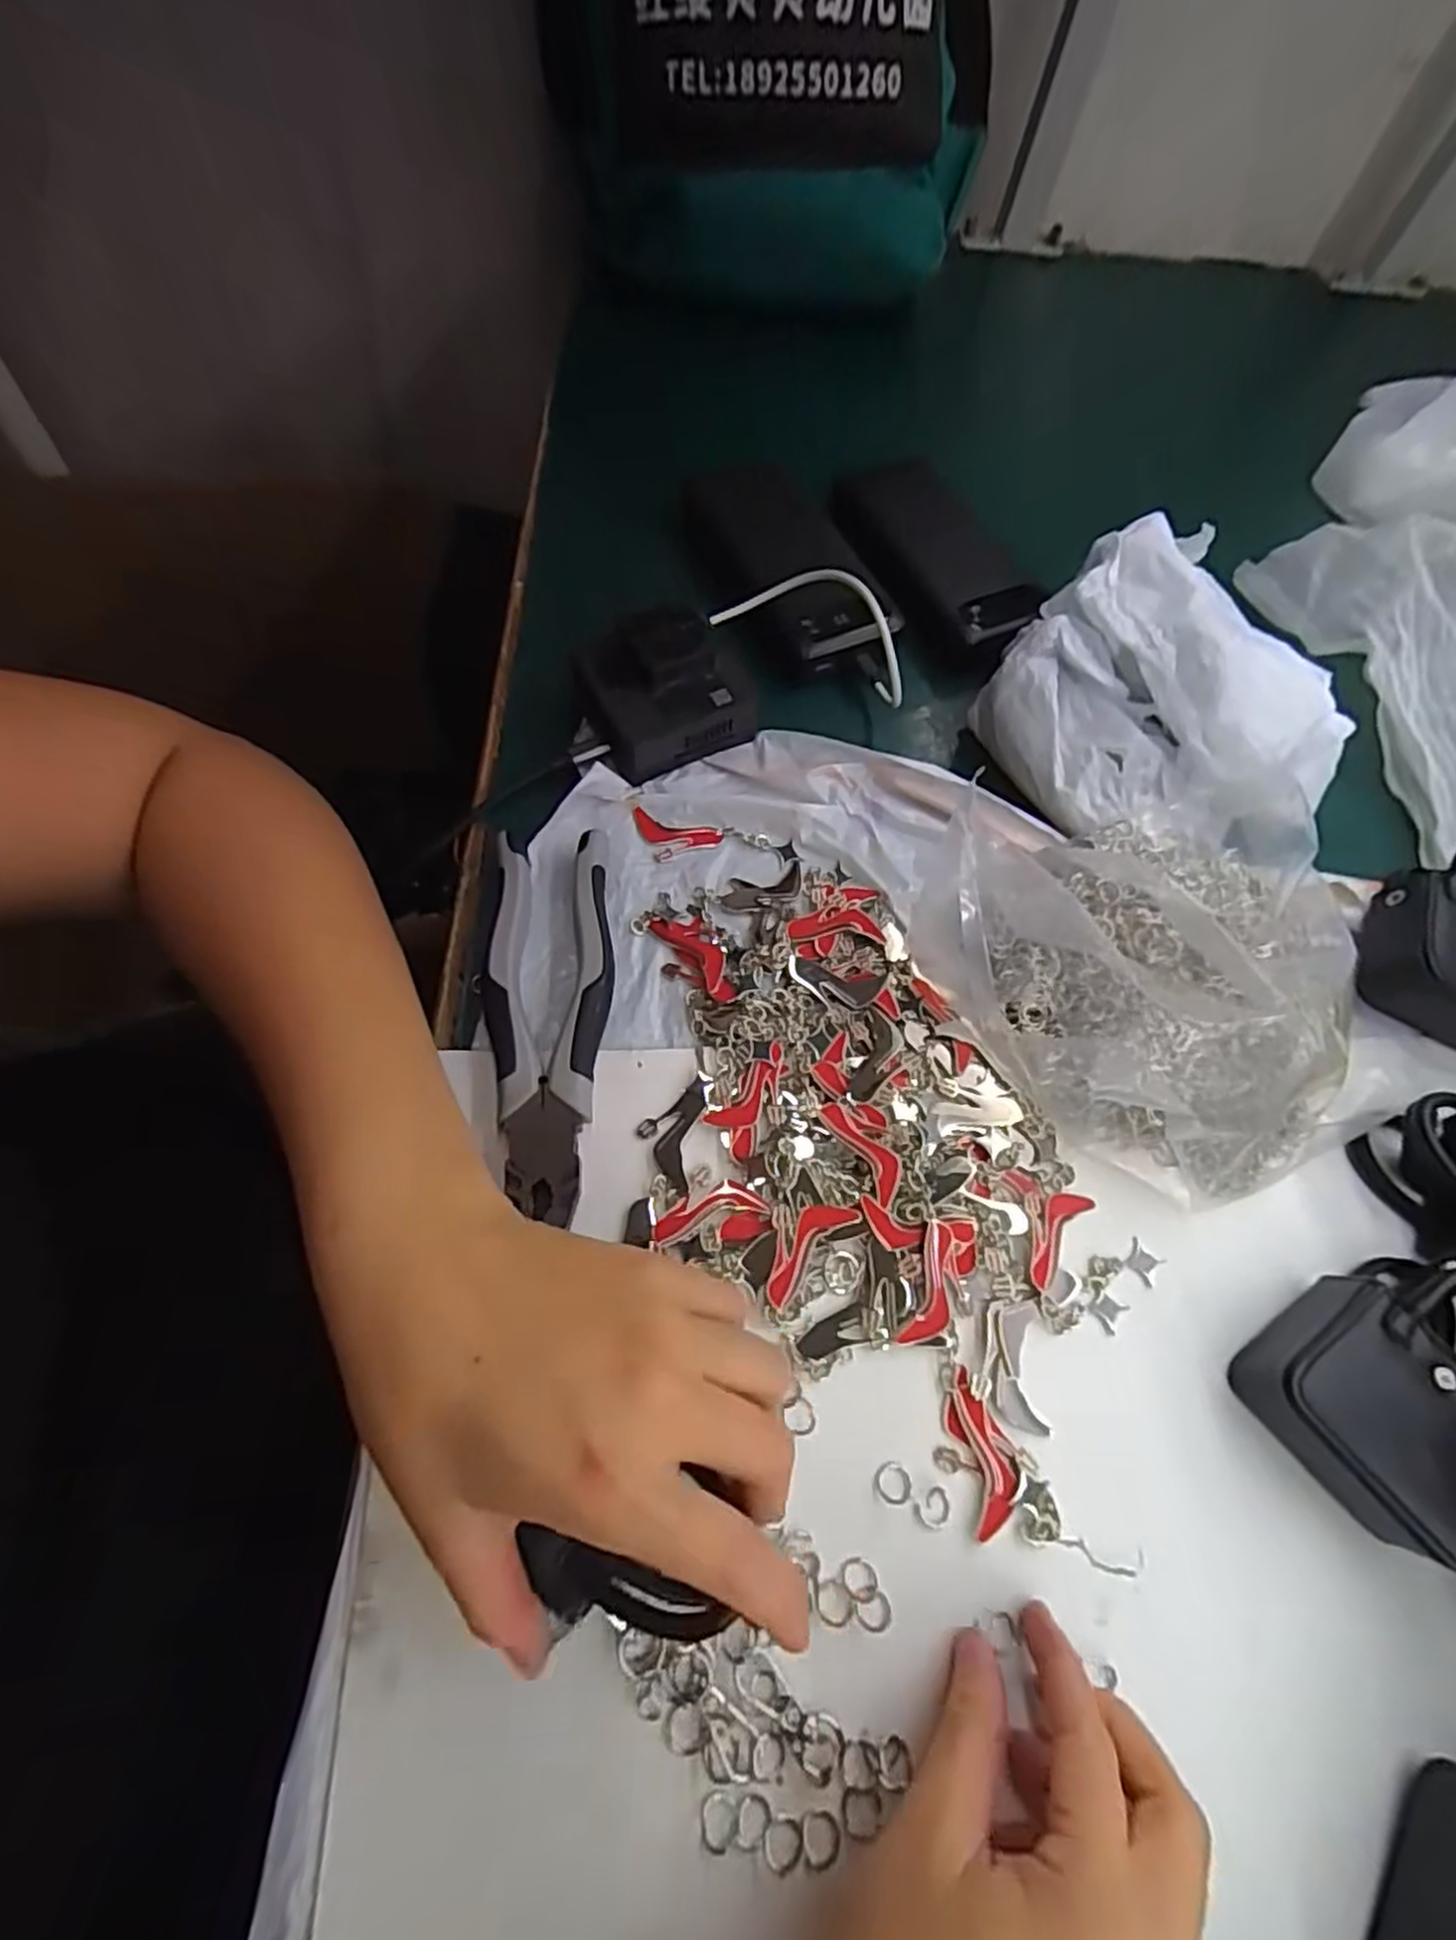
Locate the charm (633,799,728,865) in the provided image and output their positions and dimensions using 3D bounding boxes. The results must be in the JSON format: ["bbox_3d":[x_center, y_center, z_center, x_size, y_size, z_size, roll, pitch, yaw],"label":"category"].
[{"bbox_3d":[-0.029,-0.066,0.381,0.049,0.004,0.027,18,68,5],"label":"charm"}]

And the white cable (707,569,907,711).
[{"bbox_3d":[0.046,-0.176,0.394,0.106,0.055,0.031,25,65,7],"label":"white cable"}]

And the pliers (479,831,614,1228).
[{"bbox_3d":[-0.076,0.018,0.329,0.051,0.020,0.167,-5,67,-4],"label":"pliers"}]

